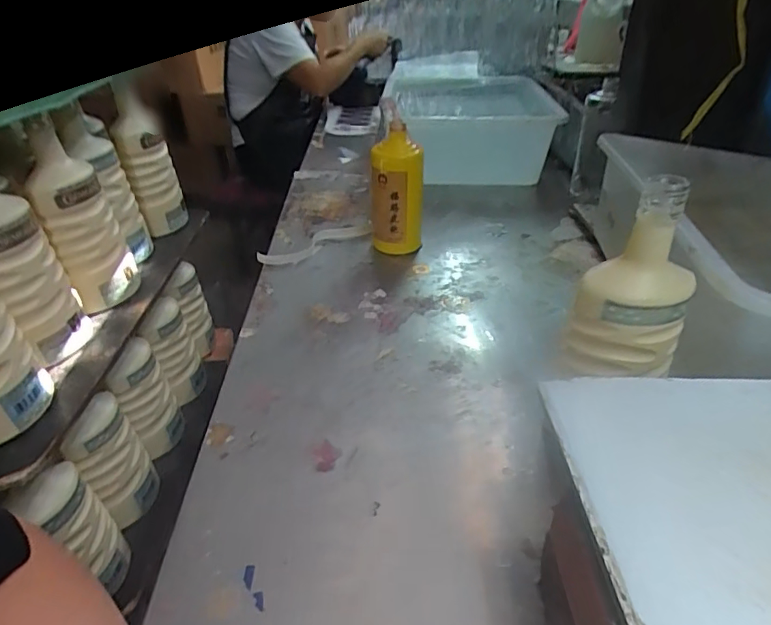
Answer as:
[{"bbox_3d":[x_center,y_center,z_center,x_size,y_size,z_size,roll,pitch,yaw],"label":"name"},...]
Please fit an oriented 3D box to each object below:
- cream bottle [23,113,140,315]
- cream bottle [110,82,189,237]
[{"bbox_3d":[-0.351,-0.107,0.600,0.061,0.219,0.069,-12,36,-11],"label":"cream bottle"},{"bbox_3d":[-0.339,-0.209,0.738,0.057,0.201,0.062,-6,35,-3],"label":"cream bottle"}]

